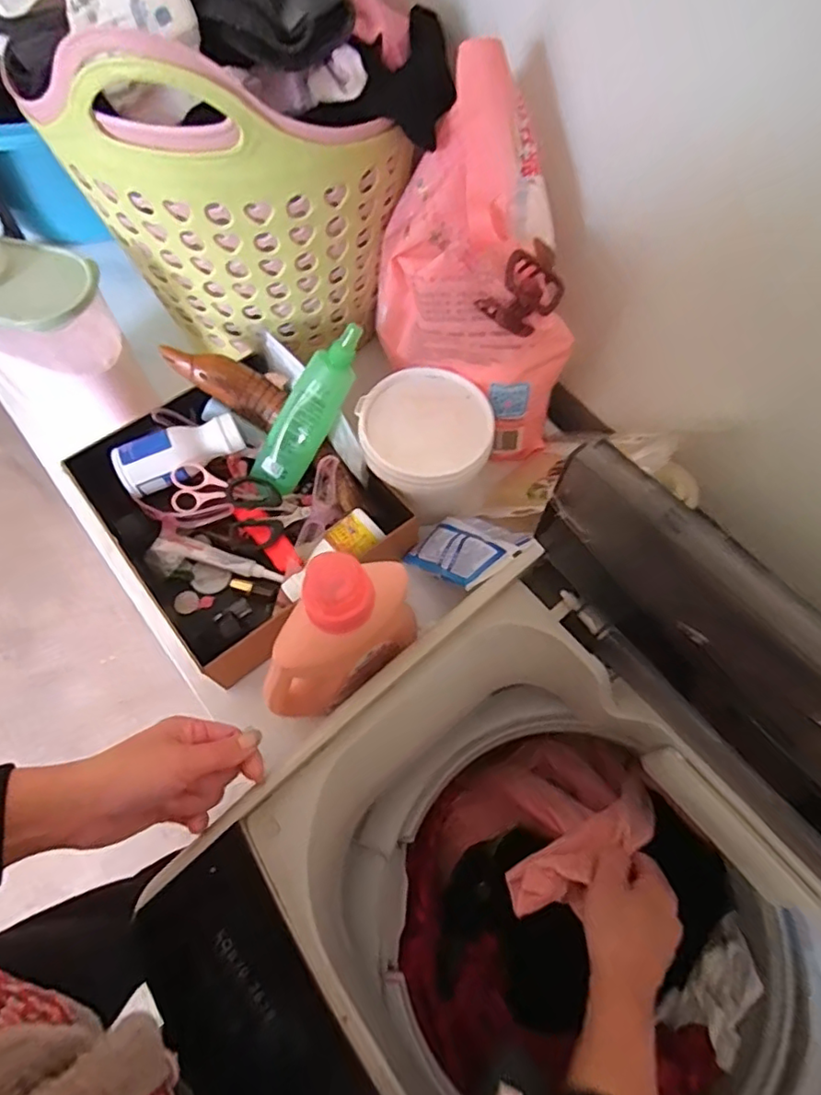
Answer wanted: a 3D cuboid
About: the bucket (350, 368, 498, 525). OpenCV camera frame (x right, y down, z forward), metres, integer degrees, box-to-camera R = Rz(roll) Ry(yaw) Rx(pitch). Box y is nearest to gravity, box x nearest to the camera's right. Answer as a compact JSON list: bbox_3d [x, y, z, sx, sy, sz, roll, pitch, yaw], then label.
[{"bbox_3d":[0.015,-0.095,0.615,0.129,0.116,0.145,-10,68,-7],"label":"bucket"}]

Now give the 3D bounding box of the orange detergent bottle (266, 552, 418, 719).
[{"bbox_3d":[-0.055,0.070,0.439,0.132,0.185,0.056,-29,72,-14],"label":"orange detergent bottle"}]

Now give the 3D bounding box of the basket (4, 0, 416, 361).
[{"bbox_3d":[-0.176,-0.397,0.593,0.317,0.314,0.327,-36,74,-16],"label":"basket"}]

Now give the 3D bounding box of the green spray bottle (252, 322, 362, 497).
[{"bbox_3d":[-0.100,-0.135,0.586,0.043,0.188,0.033,46,31,15],"label":"green spray bottle"}]

